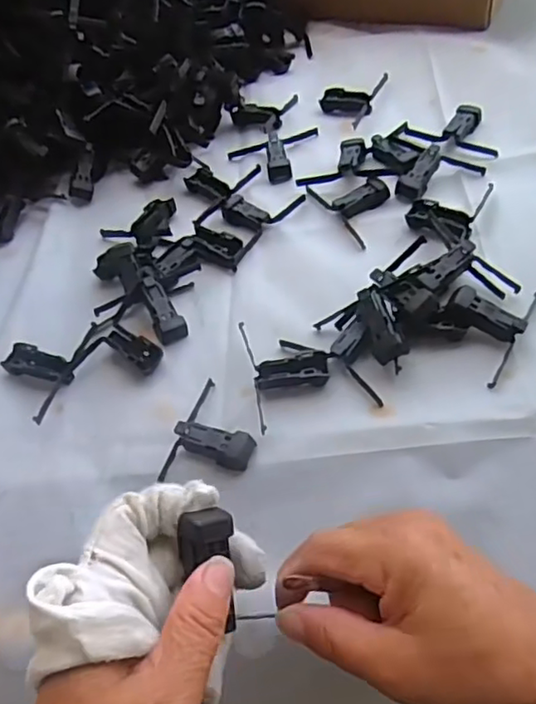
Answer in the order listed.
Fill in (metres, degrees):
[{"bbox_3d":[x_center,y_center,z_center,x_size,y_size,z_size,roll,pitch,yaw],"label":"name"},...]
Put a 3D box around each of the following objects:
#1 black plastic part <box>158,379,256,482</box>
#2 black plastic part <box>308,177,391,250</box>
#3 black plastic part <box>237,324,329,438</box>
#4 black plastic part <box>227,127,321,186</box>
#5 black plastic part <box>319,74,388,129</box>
[{"bbox_3d":[-0.031,0.051,0.374,0.050,0.012,0.069,18,58,17],"label":"black plastic part"},{"bbox_3d":[0.071,-0.121,0.482,0.049,0.012,0.079,-27,56,-14],"label":"black plastic part"},{"bbox_3d":[0.014,0.013,0.395,0.050,0.014,0.078,-11,54,-2],"label":"black plastic part"},{"bbox_3d":[0.009,-0.174,0.533,0.081,0.011,0.061,-13,54,-4],"label":"black plastic part"},{"bbox_3d":[0.074,-0.236,0.567,0.049,0.011,0.078,19,58,18],"label":"black plastic part"}]

